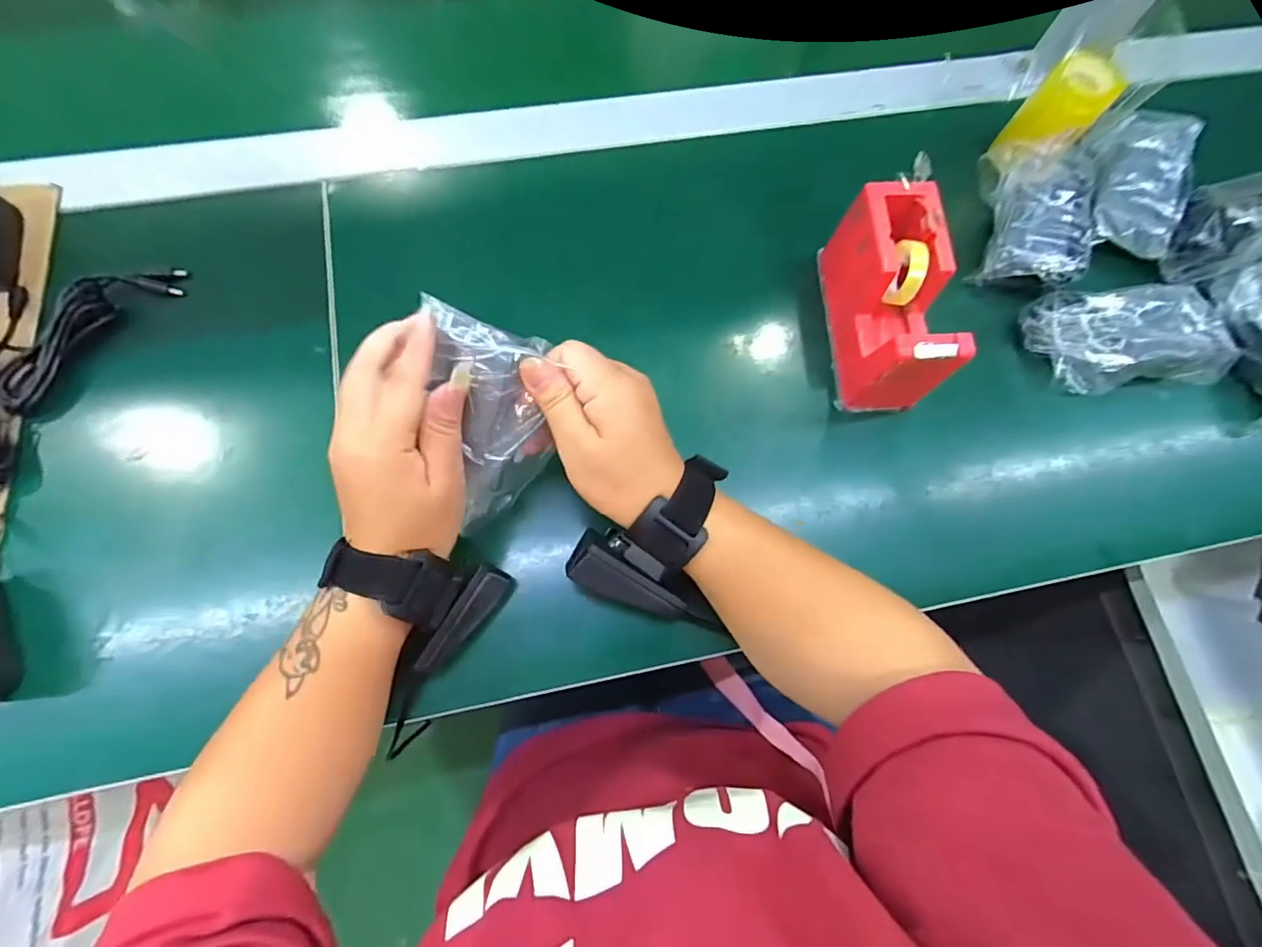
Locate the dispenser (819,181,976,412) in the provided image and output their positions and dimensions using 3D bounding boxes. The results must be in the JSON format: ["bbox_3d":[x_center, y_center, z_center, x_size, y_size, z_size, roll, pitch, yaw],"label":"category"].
[{"bbox_3d":[0.173,-0.118,0.362,0.055,0.079,0.125,-1,71,-3],"label":"dispenser"}]

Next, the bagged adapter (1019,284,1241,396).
[{"bbox_3d":[0.367,-0.102,0.391,0.135,0.032,0.077,-10,72,-6],"label":"bagged adapter"}]

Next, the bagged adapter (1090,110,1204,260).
[{"bbox_3d":[0.407,-0.237,0.423,0.070,0.028,0.126,20,71,4],"label":"bagged adapter"}]

